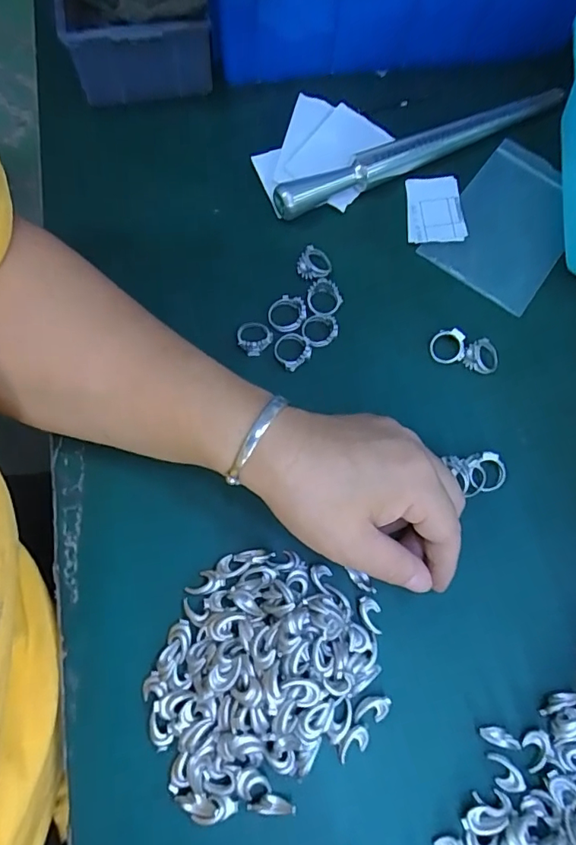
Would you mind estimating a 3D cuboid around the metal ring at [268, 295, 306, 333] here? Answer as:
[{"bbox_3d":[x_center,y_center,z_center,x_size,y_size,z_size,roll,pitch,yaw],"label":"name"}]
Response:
[{"bbox_3d":[-0.001,-0.068,0.316,0.024,0.005,0.023,-4,79,21],"label":"metal ring"}]

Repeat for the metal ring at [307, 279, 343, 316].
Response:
[{"bbox_3d":[0.023,-0.080,0.319,0.022,0.008,0.026,-14,73,-6],"label":"metal ring"}]

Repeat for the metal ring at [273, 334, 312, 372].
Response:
[{"bbox_3d":[0.002,-0.045,0.308,0.020,0.009,0.021,1,72,-2],"label":"metal ring"}]

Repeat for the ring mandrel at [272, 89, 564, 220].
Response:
[{"bbox_3d":[0.096,-0.189,0.348,0.226,0.023,0.016,-25,75,-10],"label":"ring mandrel"}]

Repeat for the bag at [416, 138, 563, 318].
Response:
[{"bbox_3d":[0.154,-0.137,0.346,0.078,0.006,0.122,36,75,9],"label":"bag"}]

